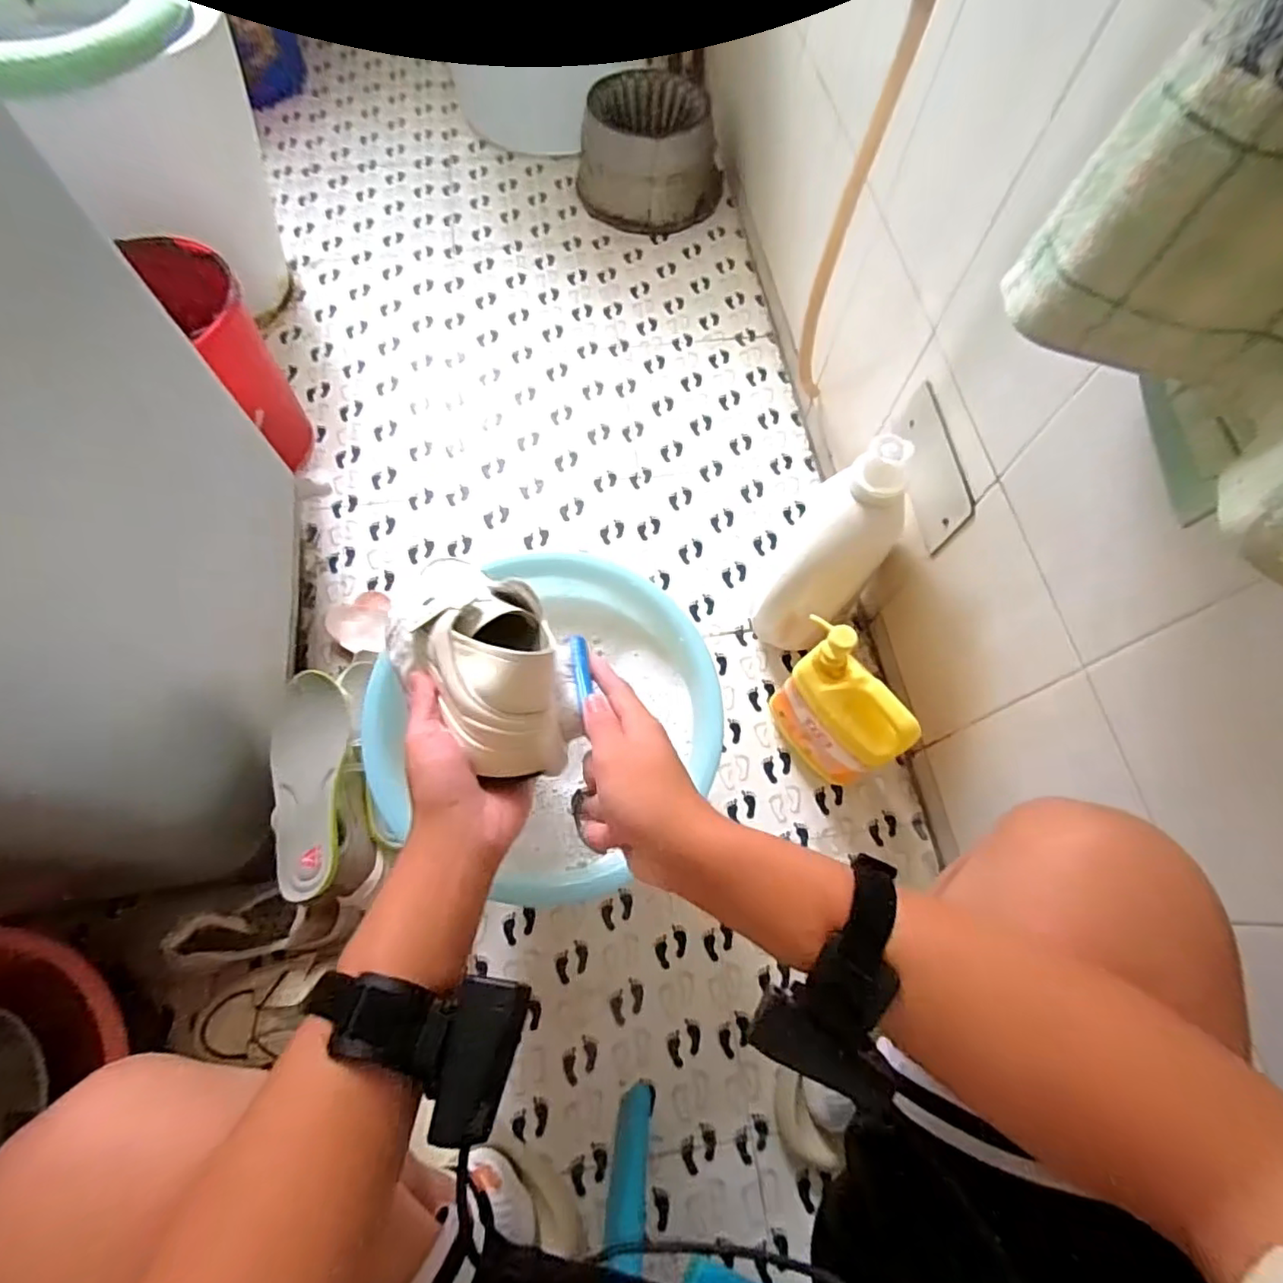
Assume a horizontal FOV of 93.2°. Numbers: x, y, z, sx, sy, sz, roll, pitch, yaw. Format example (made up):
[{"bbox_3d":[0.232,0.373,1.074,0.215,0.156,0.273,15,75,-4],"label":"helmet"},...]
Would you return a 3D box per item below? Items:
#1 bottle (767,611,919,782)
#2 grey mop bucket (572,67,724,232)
[{"bbox_3d":[0.231,0.089,0.749,0.065,0.255,0.163,-26,72,-13],"label":"bottle"},{"bbox_3d":[0.021,-0.968,1.213,0.290,0.177,0.229,1,68,-2],"label":"grey mop bucket"}]

